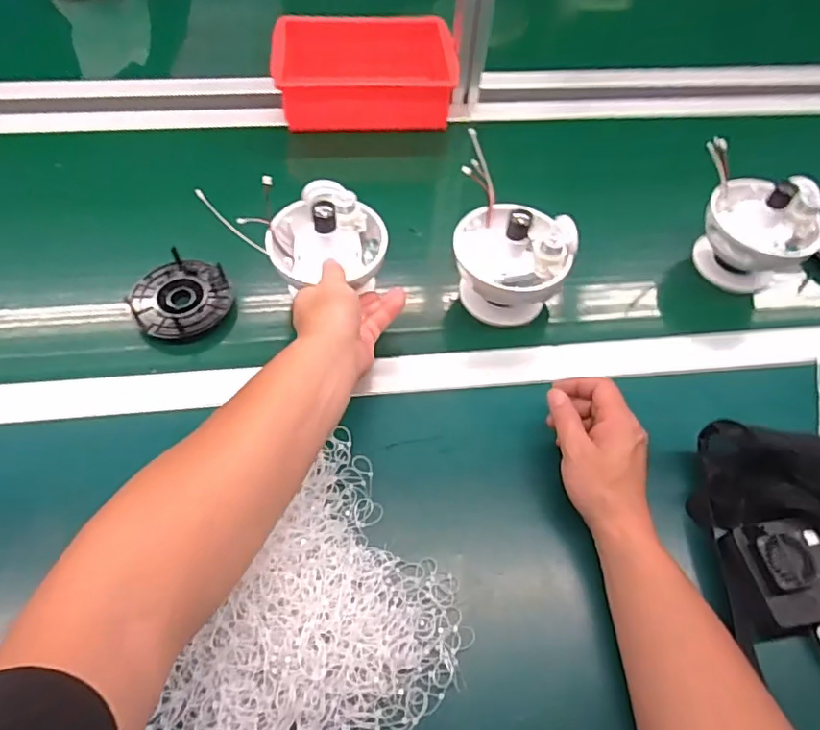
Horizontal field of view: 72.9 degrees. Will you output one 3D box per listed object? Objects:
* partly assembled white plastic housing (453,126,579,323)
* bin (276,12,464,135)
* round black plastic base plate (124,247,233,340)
[{"bbox_3d":[0.104,-0.120,0.583,0.121,0.134,0.120,13,57,5],"label":"partly assembled white plastic housing"},{"bbox_3d":[-0.062,-0.408,0.779,0.243,0.075,0.162,-2,57,-5],"label":"bin"},{"bbox_3d":[-0.240,-0.071,0.588,0.098,0.028,0.101,2,57,-3],"label":"round black plastic base plate"}]

